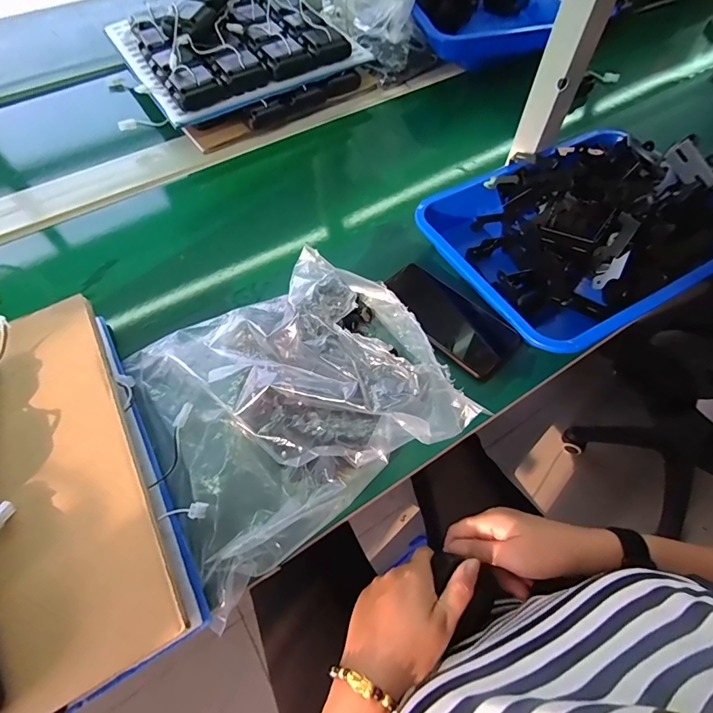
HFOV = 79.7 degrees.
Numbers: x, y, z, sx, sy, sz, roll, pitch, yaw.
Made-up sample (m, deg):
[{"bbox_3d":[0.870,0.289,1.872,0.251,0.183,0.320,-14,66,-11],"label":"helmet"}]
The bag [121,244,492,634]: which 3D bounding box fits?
[{"bbox_3d":[-0.062,0.021,0.402,0.294,0.094,0.251,-30,64,-17],"label":"bag"}]

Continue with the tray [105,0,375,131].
[{"bbox_3d":[-0.194,-0.529,0.700,0.347,0.077,0.304,-28,64,-16],"label":"tray"}]

